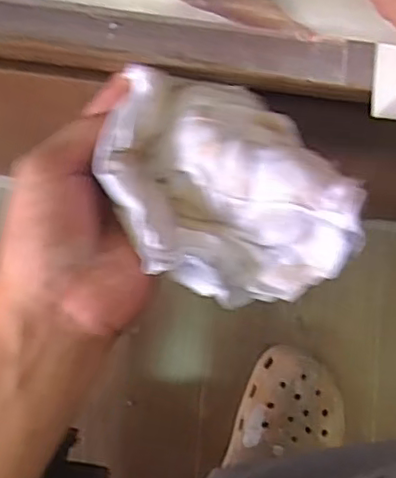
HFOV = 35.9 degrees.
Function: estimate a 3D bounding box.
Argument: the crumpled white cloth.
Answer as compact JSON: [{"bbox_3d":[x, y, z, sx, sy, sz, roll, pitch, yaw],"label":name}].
[{"bbox_3d":[0.010,-0.033,0.310,0.099,0.056,0.138,-21,85,-8],"label":"crumpled white cloth"}]

